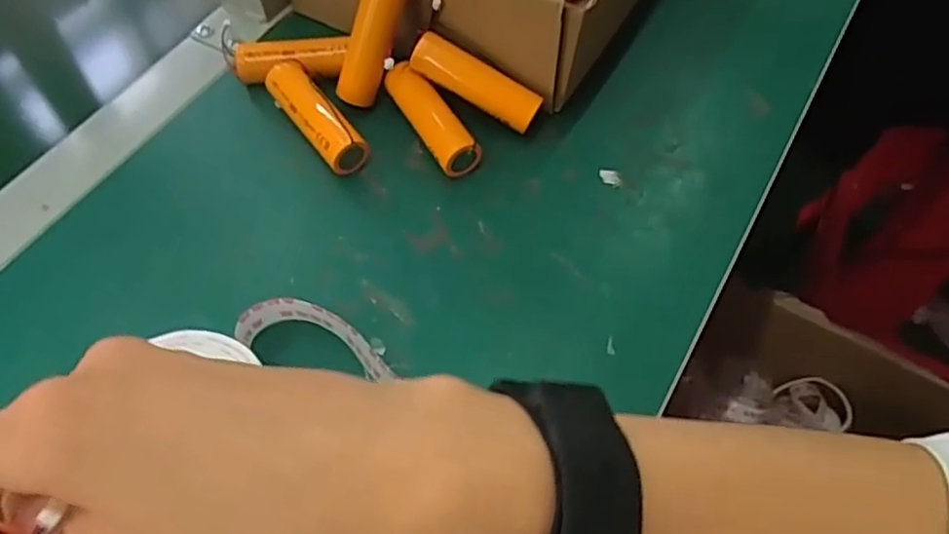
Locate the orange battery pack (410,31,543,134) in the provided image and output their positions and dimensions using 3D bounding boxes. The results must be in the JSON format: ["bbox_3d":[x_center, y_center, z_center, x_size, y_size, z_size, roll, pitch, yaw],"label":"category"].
[{"bbox_3d":[0.001,-0.097,0.365,0.071,0.015,0.018,31,60,1],"label":"orange battery pack"}]

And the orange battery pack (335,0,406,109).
[{"bbox_3d":[-0.054,-0.120,0.363,0.016,0.073,0.018,39,32,25],"label":"orange battery pack"}]

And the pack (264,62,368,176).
[{"bbox_3d":[-0.085,-0.079,0.367,0.022,0.025,0.071,-34,61,-20],"label":"pack"}]

